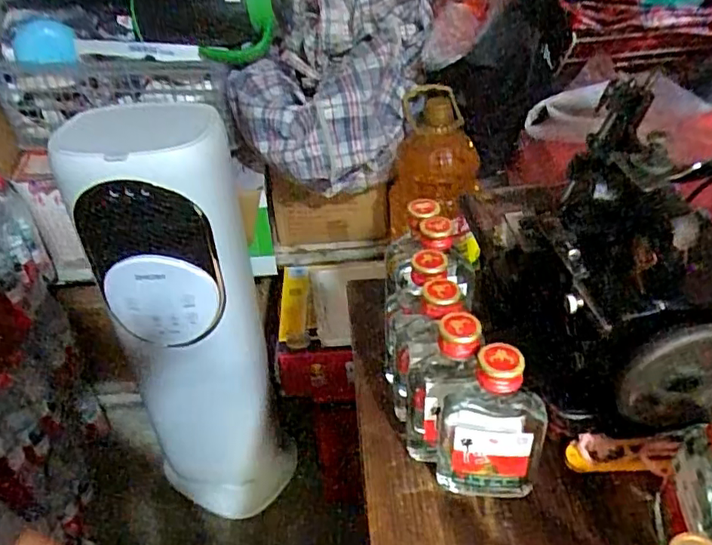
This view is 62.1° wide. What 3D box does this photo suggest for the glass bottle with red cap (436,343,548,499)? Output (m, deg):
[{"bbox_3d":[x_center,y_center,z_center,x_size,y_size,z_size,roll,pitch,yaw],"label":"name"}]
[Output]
[{"bbox_3d":[0.091,0.103,0.397,0.066,0.126,0.027,2,37,7],"label":"glass bottle with red cap"}]

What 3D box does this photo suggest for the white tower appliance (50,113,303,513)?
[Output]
[{"bbox_3d":[-0.290,0.120,1.084,0.255,0.798,0.220,-12,38,-11],"label":"white tower appliance"}]

